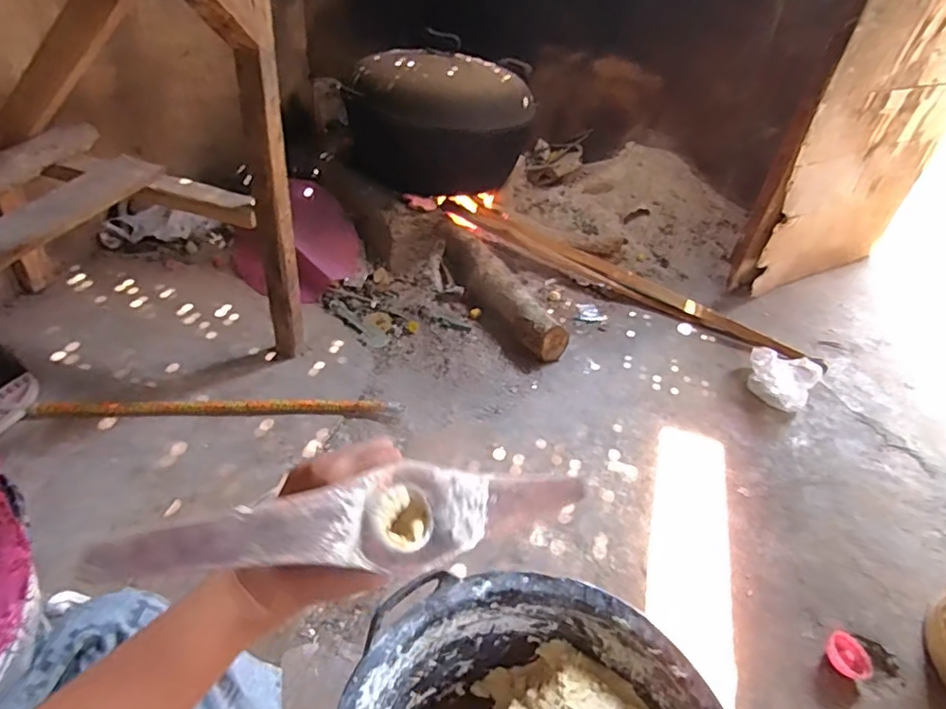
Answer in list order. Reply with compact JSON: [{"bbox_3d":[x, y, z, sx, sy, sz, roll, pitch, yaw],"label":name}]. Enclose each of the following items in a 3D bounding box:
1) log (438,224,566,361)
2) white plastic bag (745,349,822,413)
[{"bbox_3d":[0.056,-0.161,1.437,0.086,0.099,0.486,-18,47,-27],"label":"log"},{"bbox_3d":[0.686,0.042,1.284,0.138,0.099,0.110,29,45,23],"label":"white plastic bag"}]

